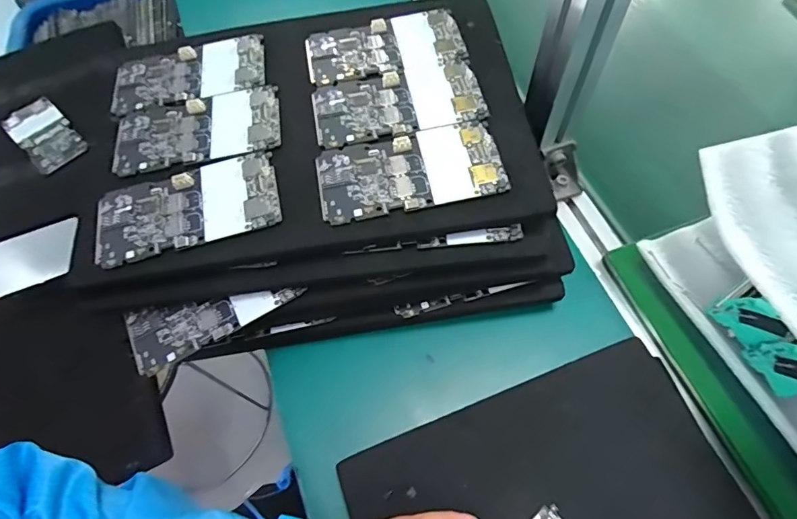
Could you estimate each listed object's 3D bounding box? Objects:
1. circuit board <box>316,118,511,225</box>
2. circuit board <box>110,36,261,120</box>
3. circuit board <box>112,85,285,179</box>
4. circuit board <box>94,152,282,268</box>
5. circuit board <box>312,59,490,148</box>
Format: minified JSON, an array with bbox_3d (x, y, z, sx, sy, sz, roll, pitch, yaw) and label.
[{"bbox_3d":[0.008,-0.065,0.333,0.130,0.007,0.066,-12,62,-3],"label":"circuit board"},{"bbox_3d":[-0.179,-0.159,0.397,0.129,0.011,0.063,-14,62,-4],"label":"circuit board"},{"bbox_3d":[-0.158,-0.104,0.365,0.128,0.006,0.065,-13,62,-4],"label":"circuit board"},{"bbox_3d":[-0.151,-0.037,0.330,0.127,0.007,0.063,-16,66,-4],"label":"circuit board"},{"bbox_3d":[0.000,-0.124,0.363,0.128,0.005,0.064,-12,62,-3],"label":"circuit board"}]

